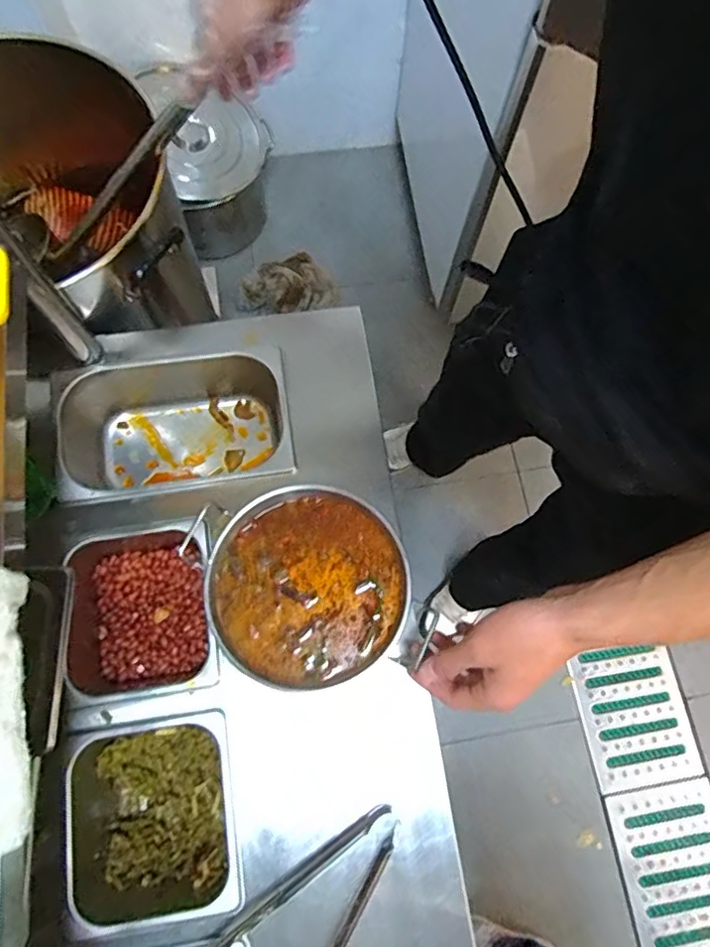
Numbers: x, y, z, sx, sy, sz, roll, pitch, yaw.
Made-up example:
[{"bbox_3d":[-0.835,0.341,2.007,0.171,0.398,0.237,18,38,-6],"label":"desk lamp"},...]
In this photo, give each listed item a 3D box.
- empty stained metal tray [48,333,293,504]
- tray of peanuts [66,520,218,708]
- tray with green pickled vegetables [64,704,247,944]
[{"bbox_3d":[-0.209,-0.057,0.681,0.261,0.100,0.178,-7,74,-4],"label":"empty stained metal tray"},{"bbox_3d":[-0.231,0.152,0.612,0.154,0.083,0.168,-10,74,-5],"label":"tray of peanuts"},{"bbox_3d":[-0.197,0.333,0.566,0.165,0.091,0.171,-10,74,-5],"label":"tray with green pickled vegetables"}]

